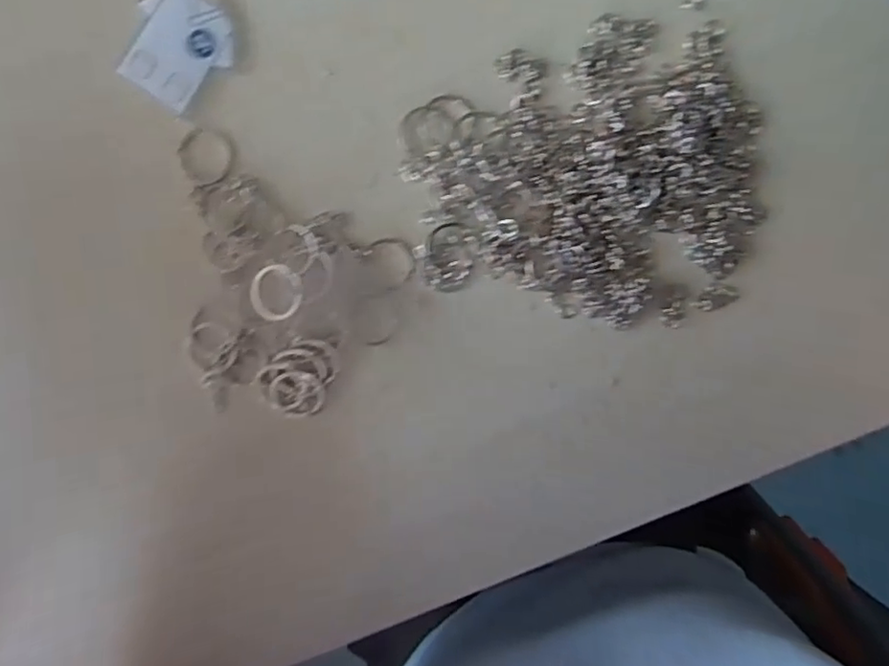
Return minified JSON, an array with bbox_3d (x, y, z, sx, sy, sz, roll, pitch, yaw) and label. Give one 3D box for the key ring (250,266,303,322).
[{"bbox_3d":[-0.078,-0.018,0.285,0.025,0.006,0.026,0,96,-1],"label":"key ring"}]

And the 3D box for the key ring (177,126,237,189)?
[{"bbox_3d":[-0.109,-0.082,0.282,0.027,0.004,0.027,0,96,-1],"label":"key ring"}]

